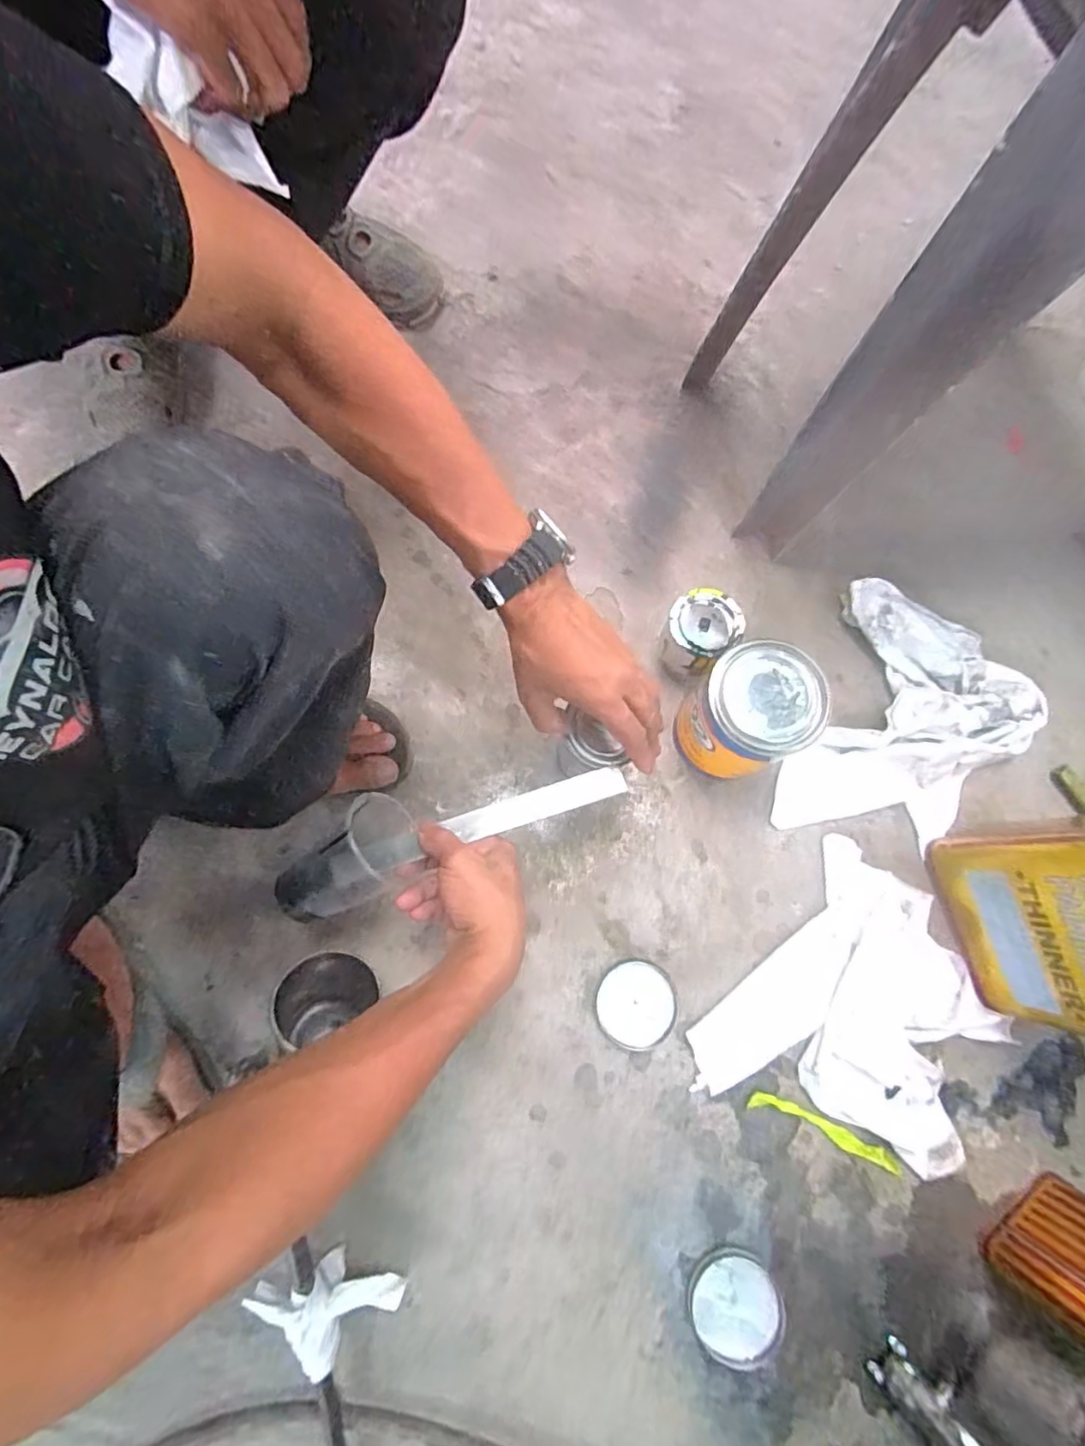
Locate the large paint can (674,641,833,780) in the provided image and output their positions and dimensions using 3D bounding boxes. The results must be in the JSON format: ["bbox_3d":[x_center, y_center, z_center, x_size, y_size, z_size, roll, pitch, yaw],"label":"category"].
[{"bbox_3d":[0.194,-0.005,0.571,0.108,0.133,0.102,0,76,-2],"label":"large paint can"}]

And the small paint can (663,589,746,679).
[{"bbox_3d":[0.165,-0.096,0.624,0.068,0.063,0.073,0,76,-2],"label":"small paint can"}]

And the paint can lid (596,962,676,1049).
[{"bbox_3d":[0.090,0.268,0.564,0.074,0.006,0.075,0,76,-2],"label":"paint can lid"}]

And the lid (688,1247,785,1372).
[{"bbox_3d":[0.165,0.497,0.505,0.076,0.014,0.076,4,76,-1],"label":"lid"}]

